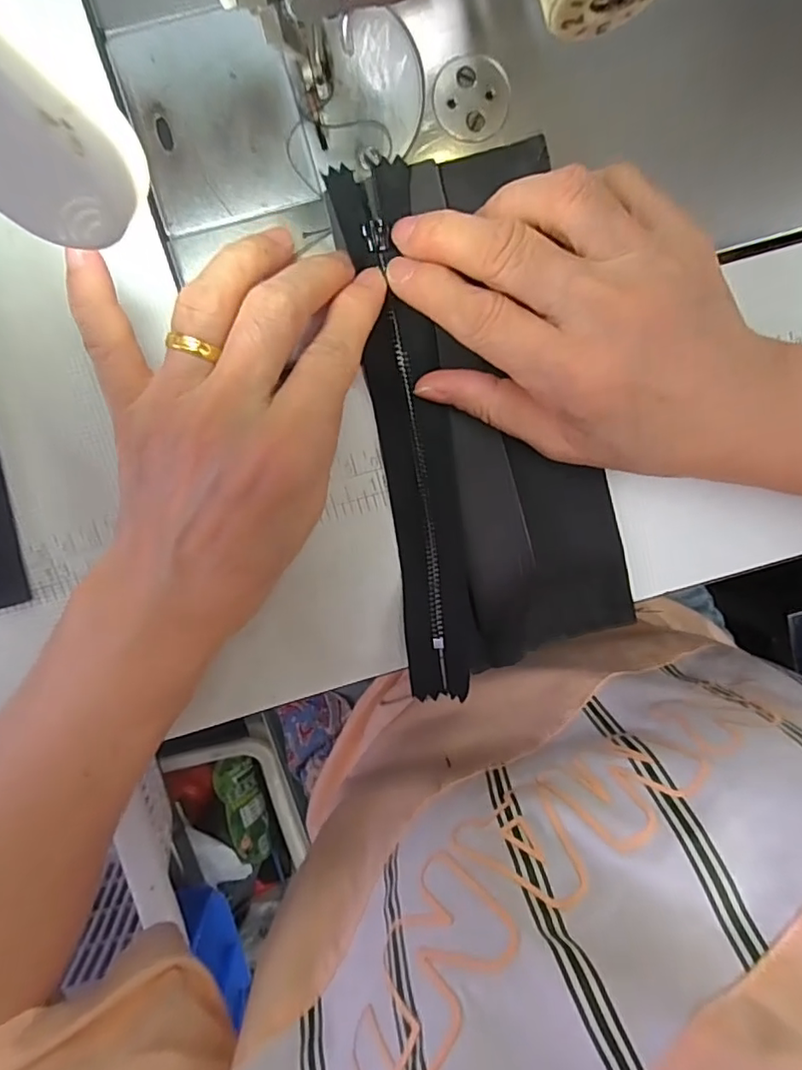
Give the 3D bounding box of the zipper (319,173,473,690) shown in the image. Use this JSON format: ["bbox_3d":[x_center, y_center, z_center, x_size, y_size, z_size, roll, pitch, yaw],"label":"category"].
[{"bbox_3d":[0.004,-0.032,0.206,0.029,0.017,0.187,-9,98,-1],"label":"zipper"}]

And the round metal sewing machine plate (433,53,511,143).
[{"bbox_3d":[0.025,-0.152,0.194,0.025,0.004,0.029,14,98,-6],"label":"round metal sewing machine plate"}]

